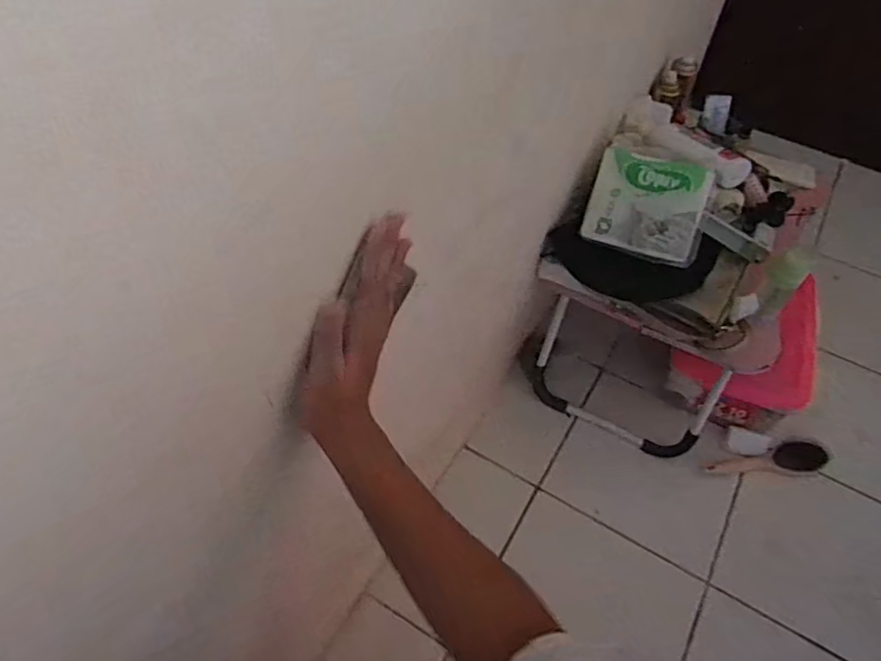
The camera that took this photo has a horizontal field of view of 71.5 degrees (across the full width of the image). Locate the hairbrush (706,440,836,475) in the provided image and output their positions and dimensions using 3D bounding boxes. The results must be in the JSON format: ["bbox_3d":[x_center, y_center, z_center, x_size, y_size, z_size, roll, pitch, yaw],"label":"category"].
[{"bbox_3d":[0.586,0.241,1.100,0.234,0.046,0.059,-7,52,-9],"label":"hairbrush"}]

